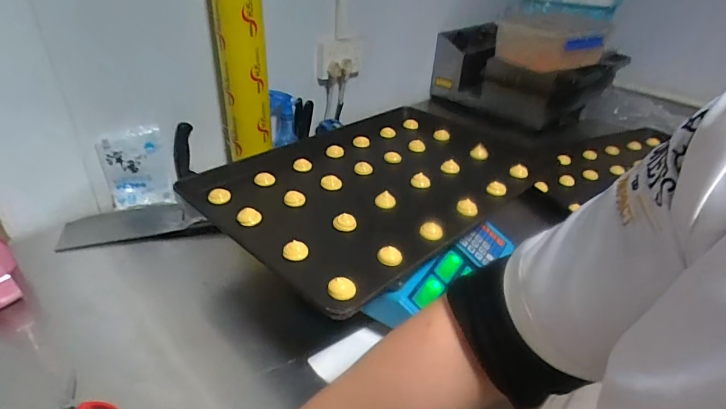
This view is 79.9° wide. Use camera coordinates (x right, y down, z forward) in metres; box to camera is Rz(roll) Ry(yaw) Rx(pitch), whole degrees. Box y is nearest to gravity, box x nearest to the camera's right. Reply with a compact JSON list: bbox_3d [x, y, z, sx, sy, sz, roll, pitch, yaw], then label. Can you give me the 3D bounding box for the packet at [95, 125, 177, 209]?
[{"bbox_3d":[-0.443,-0.071,0.848,0.116,0.151,0.023,-9,28,-18],"label":"packet"}]

